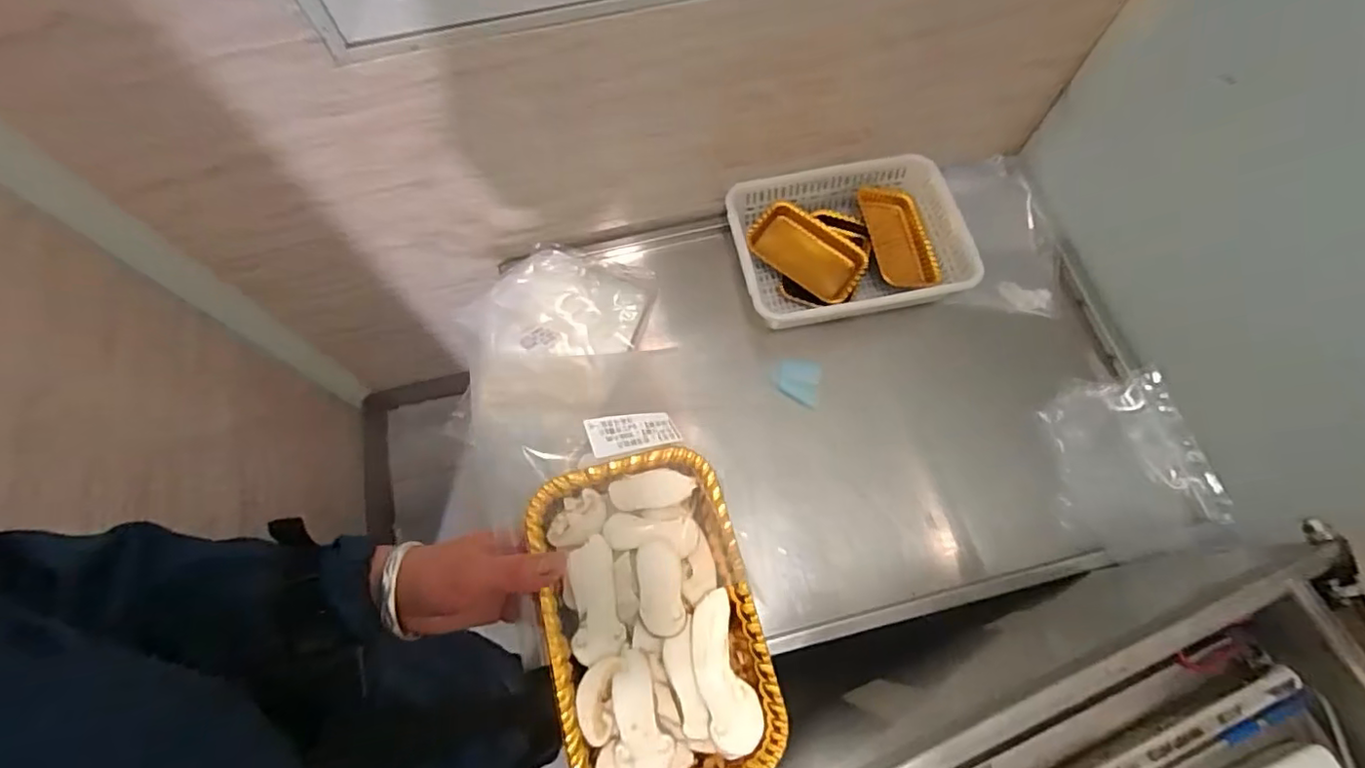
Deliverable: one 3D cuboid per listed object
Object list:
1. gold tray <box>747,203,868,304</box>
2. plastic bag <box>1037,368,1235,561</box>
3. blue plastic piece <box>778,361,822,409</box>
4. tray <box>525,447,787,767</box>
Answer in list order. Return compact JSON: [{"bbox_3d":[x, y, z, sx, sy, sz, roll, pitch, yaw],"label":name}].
[{"bbox_3d":[0.205,-0.219,0.972,0.183,0.028,0.114,37,84,1],"label":"gold tray"},{"bbox_3d":[0.635,0.111,0.859,0.205,0.023,0.250,-8,69,-3],"label":"plastic bag"},{"bbox_3d":[0.180,-0.003,0.929,0.061,0.011,0.071,10,69,4],"label":"blue plastic piece"},{"bbox_3d":[-0.018,0.138,0.357,0.119,0.027,0.186,-14,69,-6],"label":"tray"}]

